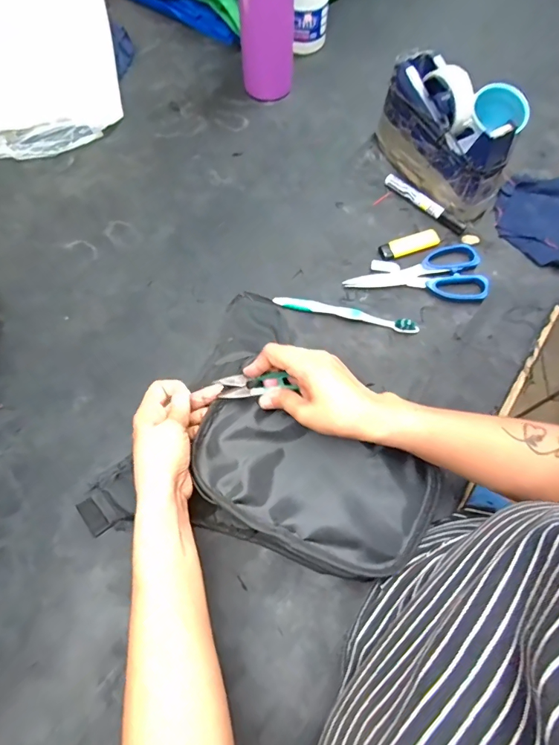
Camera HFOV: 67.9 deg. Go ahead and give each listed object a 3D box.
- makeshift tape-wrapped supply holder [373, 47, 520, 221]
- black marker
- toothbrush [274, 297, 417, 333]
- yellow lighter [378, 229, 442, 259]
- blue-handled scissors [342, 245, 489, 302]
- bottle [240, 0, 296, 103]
[{"bbox_3d":[0.221,-0.315,0.562,0.080,0.107,0.204,-24,70,-10],"label":"makeshift tape-wrapped supply holder"},{"bbox_3d":[0.203,-0.237,0.579,0.018,0.017,0.129,-42,74,-15],"label":"black marker"},{"bbox_3d":[0.082,-0.073,0.513,0.178,0.018,0.014,13,68,5],"label":"toothbrush"},{"bbox_3d":[0.172,-0.170,0.552,0.078,0.014,0.024,-15,69,-6],"label":"yellow lighter"},{"bbox_3d":[0.180,-0.136,0.541,0.176,0.014,0.077,8,68,3],"label":"blue-handled scissors"},{"bbox_3d":[-0.020,-0.507,0.577,0.071,0.227,0.063,38,72,14],"label":"bottle"}]

